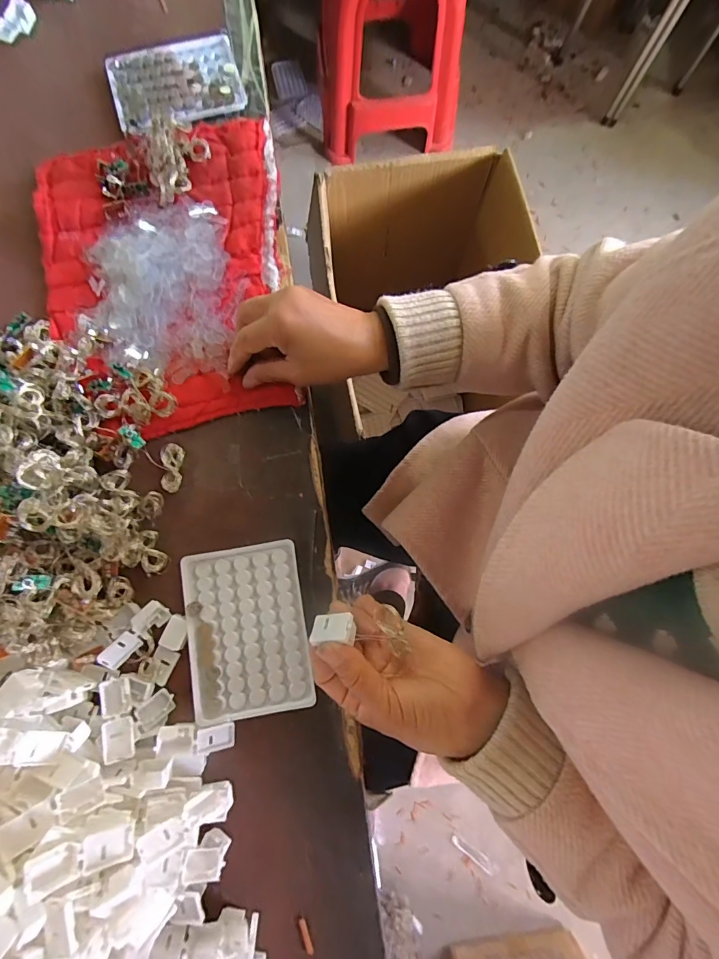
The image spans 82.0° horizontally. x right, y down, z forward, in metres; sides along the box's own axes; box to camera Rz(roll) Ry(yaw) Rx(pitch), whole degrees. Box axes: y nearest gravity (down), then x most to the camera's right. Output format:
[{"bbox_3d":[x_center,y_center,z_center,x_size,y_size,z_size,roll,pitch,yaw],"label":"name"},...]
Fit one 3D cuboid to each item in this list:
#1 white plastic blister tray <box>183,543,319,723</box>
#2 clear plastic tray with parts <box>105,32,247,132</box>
[{"bbox_3d":[-0.091,0.121,0.338,0.095,0.011,0.129,-9,80,-3],"label":"white plastic blister tray"},{"bbox_3d":[-0.190,-0.411,0.427,0.130,0.013,0.109,-19,81,-5],"label":"clear plastic tray with parts"}]

